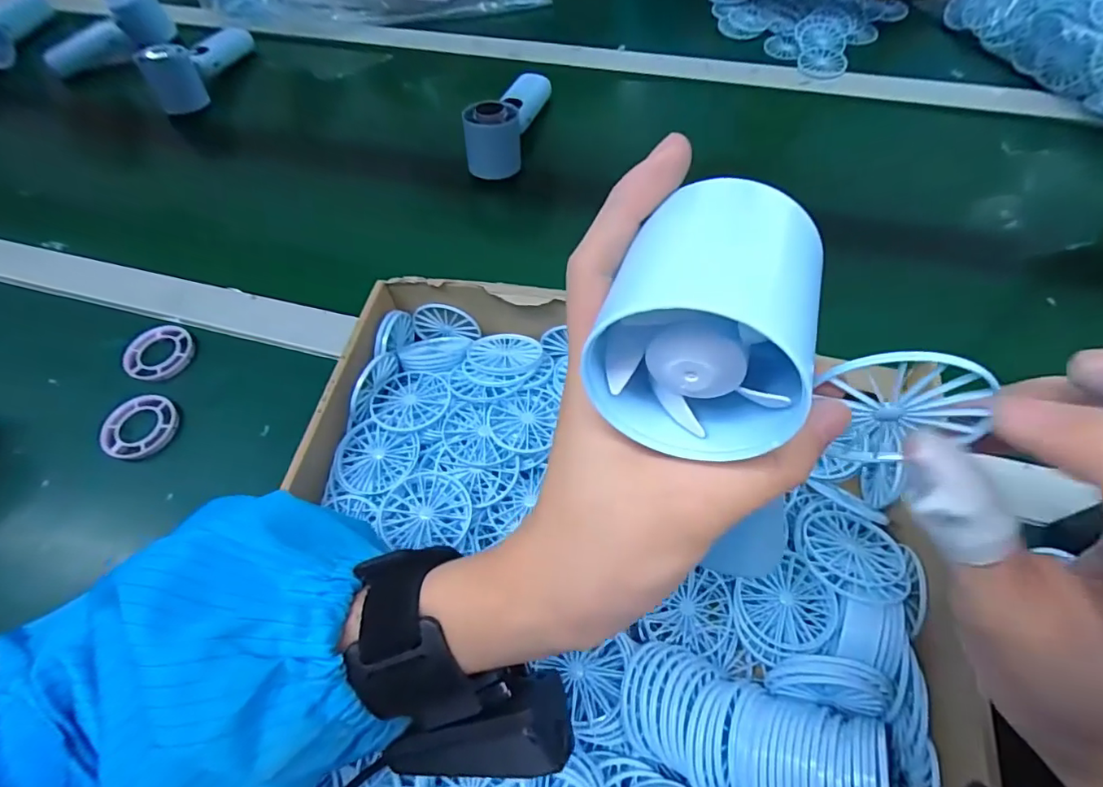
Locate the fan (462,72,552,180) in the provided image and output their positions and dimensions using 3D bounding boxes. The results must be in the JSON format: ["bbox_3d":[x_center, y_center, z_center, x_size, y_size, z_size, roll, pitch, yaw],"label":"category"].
[{"bbox_3d":[-0.043,-0.288,0.541,0.047,0.054,0.145,12,62,9],"label":"fan"}]

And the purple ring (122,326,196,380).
[{"bbox_3d":[-0.327,-0.034,0.441,0.051,0.009,0.051,-1,60,2],"label":"purple ring"}]

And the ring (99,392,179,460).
[{"bbox_3d":[-0.312,0.026,0.403,0.046,0.013,0.053,6,60,-4],"label":"ring"}]

